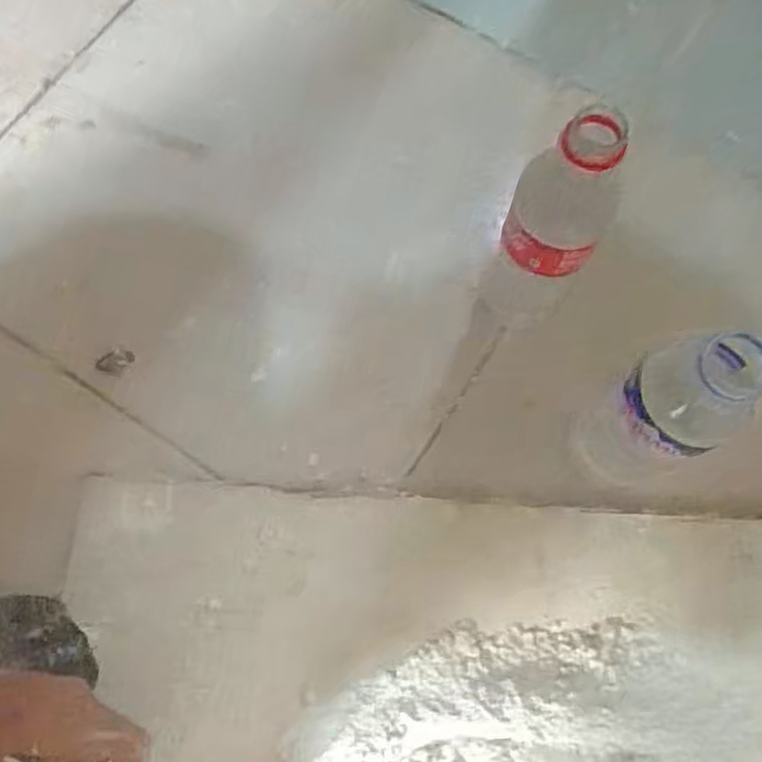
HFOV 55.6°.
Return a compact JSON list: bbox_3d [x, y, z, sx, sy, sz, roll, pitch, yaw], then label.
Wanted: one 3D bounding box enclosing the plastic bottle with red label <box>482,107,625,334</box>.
[{"bbox_3d":[0.095,-0.086,0.410,0.054,0.174,0.054,16,72,6],"label":"plastic bottle with red label"}]

